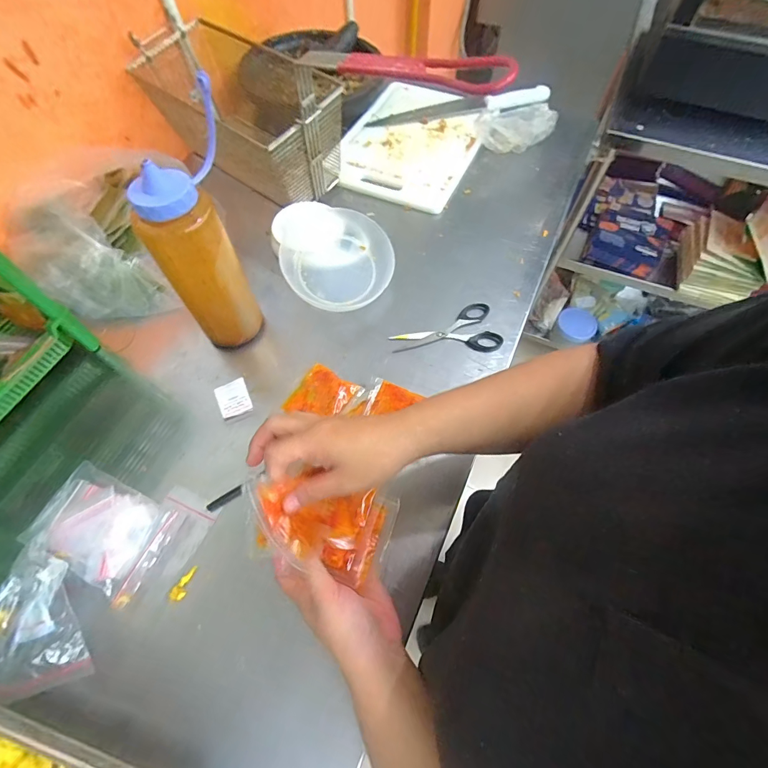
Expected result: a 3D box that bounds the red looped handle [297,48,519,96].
[{"bbox_3d":[0.009,-0.326,0.404,0.276,0.017,0.043,32,65,29],"label":"red looped handle"}]

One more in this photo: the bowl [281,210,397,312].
[{"bbox_3d":[-0.067,-0.180,0.587,0.153,0.049,0.141,1,62,-2],"label":"bowl"}]

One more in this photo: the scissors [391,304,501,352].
[{"bbox_3d":[0.086,-0.074,0.562,0.149,0.008,0.079,-9,63,-7],"label":"scissors"}]

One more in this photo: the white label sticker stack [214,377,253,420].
[{"bbox_3d":[-0.195,0.019,0.512,0.039,0.005,0.052,-23,65,-14],"label":"white label sticker stack"}]

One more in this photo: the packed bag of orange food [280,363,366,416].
[{"bbox_3d":[-0.078,0.017,0.513,0.079,0.011,0.072,28,64,12],"label":"packed bag of orange food"}]

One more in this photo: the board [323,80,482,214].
[{"bbox_3d":[0.057,-0.479,0.760,0.241,0.018,0.336,21,63,9],"label":"board"}]

